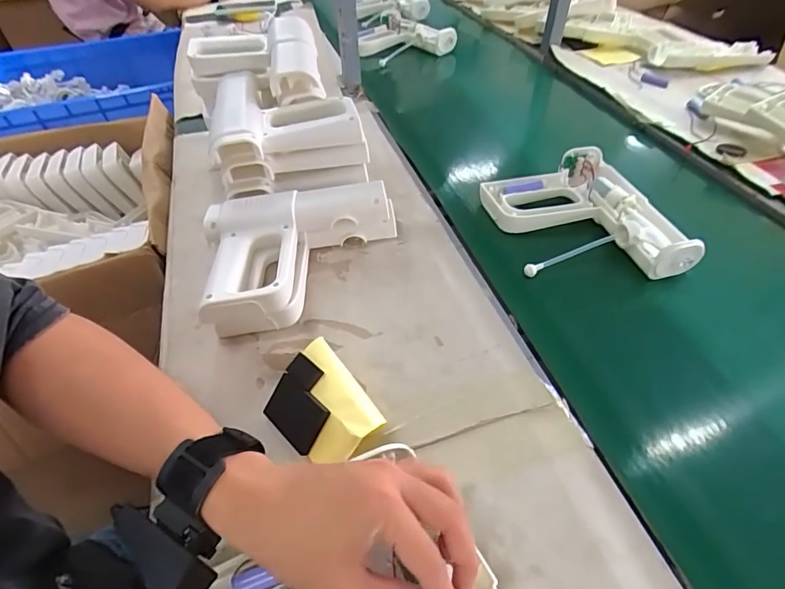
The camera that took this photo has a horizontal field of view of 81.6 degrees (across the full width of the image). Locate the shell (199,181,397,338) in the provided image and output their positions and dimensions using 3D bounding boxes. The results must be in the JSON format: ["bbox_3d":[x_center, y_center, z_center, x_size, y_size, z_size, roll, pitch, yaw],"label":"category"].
[{"bbox_3d":[-0.096,-0.047,0.506,0.212,0.061,0.171,-11,46,-6],"label":"shell"}]

